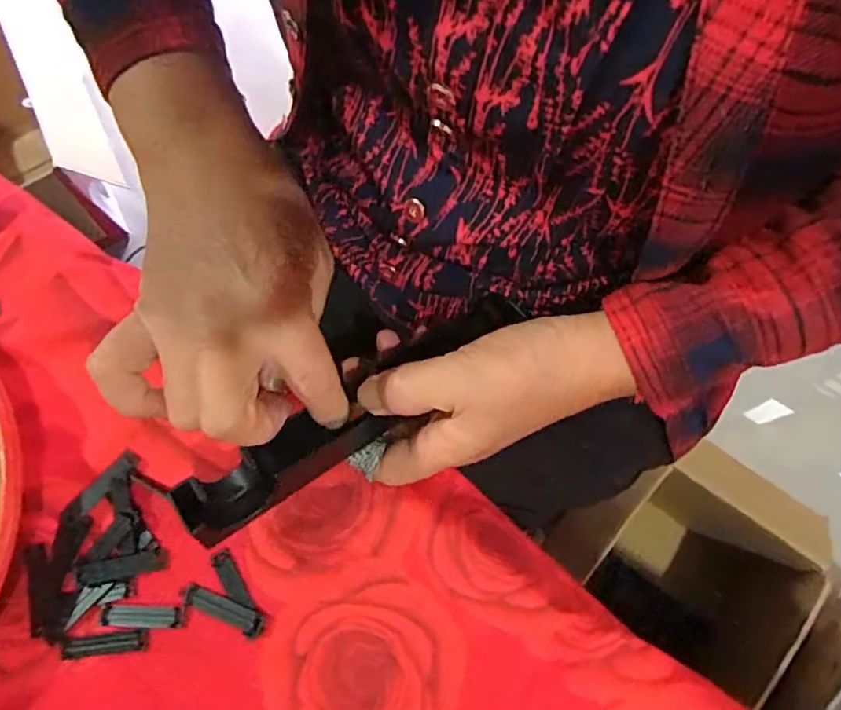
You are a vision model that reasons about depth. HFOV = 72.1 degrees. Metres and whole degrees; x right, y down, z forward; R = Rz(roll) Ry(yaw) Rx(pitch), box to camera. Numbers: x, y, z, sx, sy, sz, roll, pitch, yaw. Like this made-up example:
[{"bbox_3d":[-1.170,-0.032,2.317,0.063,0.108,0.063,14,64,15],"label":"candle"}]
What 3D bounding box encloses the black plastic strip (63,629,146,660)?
[{"bbox_3d":[-0.161,0.147,0.294,0.045,0.005,0.010,-8,72,4],"label":"black plastic strip"}]

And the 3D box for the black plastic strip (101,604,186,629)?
[{"bbox_3d":[-0.141,0.133,0.293,0.043,0.004,0.010,-1,72,6],"label":"black plastic strip"}]

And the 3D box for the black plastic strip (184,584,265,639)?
[{"bbox_3d":[-0.100,0.129,0.291,0.044,0.004,0.011,22,76,12],"label":"black plastic strip"}]

